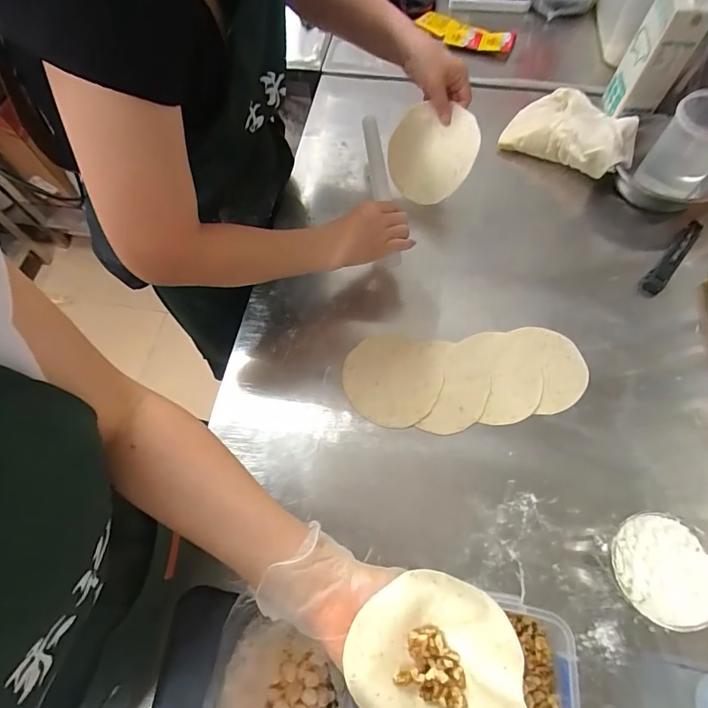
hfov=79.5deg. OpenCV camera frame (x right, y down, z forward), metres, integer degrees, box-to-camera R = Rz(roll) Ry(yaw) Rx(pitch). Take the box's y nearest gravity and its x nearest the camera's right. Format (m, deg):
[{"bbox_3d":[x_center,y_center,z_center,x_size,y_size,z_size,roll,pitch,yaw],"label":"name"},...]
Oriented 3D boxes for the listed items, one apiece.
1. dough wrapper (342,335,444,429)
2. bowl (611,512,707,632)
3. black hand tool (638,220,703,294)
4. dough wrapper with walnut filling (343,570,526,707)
[{"bbox_3d":[0.053,0.035,0.603,0.134,0.009,0.131,-3,69,7],"label":"dough wrapper"},{"bbox_3d":[0.337,0.239,0.475,0.106,0.049,0.108,-1,66,2],"label":"bowl"},{"bbox_3d":[0.501,-0.151,0.668,0.030,0.028,0.156,40,73,18],"label":"black hand tool"},{"bbox_3d":[0.060,0.225,0.314,0.121,0.026,0.108,11,67,7],"label":"dough wrapper with walnut filling"}]

